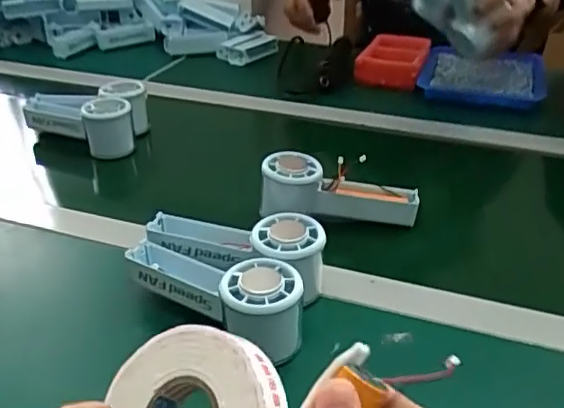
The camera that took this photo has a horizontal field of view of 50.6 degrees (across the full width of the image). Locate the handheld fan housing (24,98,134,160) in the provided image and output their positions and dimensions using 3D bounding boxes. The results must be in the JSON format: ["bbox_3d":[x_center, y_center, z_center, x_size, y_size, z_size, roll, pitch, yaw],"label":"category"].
[{"bbox_3d":[-0.251,-0.106,0.742,0.155,0.063,0.052,20,37,28],"label":"handheld fan housing"}]

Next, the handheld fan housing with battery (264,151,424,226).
[{"bbox_3d":[0.055,-0.014,0.587,0.150,0.062,0.057,11,31,-9],"label":"handheld fan housing with battery"}]

